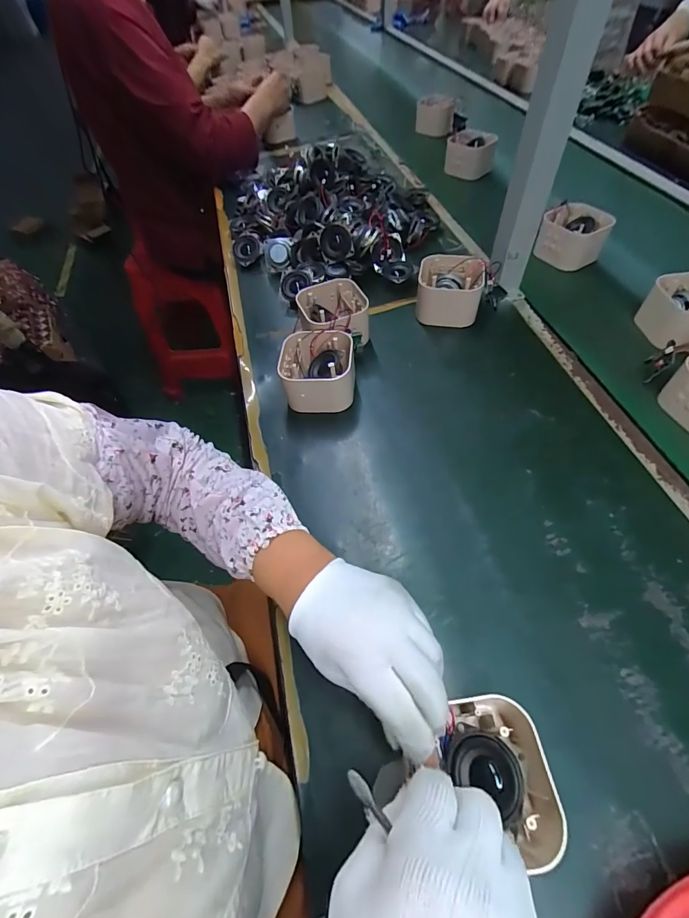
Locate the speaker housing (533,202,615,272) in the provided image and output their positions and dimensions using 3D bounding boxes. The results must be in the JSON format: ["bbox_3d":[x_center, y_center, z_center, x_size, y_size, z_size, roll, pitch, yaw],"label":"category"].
[{"bbox_3d":[0.369,-0.364,0.653,0.098,0.074,0.073,16,59,15],"label":"speaker housing"}]

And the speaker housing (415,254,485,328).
[{"bbox_3d":[0.149,-0.239,0.573,0.087,0.066,0.081,8,57,10],"label":"speaker housing"}]

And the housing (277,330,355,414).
[{"bbox_3d":[-0.034,-0.112,0.511,0.091,0.064,0.094,-3,56,2],"label":"housing"}]

